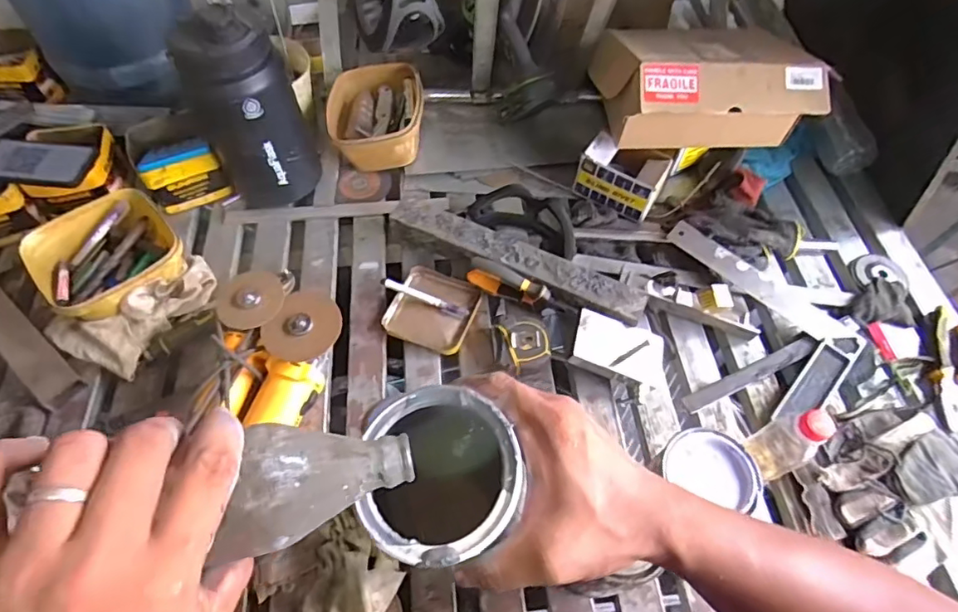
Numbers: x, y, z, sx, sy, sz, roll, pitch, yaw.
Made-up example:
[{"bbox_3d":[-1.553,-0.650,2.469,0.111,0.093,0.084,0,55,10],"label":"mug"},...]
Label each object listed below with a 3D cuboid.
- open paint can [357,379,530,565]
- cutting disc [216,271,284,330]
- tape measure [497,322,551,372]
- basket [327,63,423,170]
[{"bbox_3d":[-0.027,0.116,0.354,0.095,0.095,0.097,-36,68,-20],"label":"open paint can"},{"bbox_3d":[-0.295,-0.010,0.700,0.080,0.013,0.087,1,58,-1],"label":"cutting disc"},{"bbox_3d":[0.065,0.053,0.747,0.062,0.043,0.070,-18,60,-12],"label":"tape measure"},{"bbox_3d":[-0.176,-0.325,0.946,0.163,0.081,0.187,-8,61,-6],"label":"basket"}]

